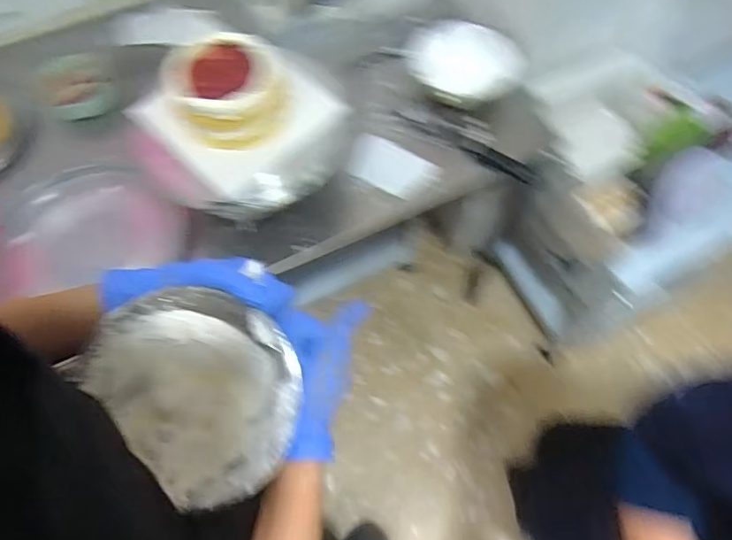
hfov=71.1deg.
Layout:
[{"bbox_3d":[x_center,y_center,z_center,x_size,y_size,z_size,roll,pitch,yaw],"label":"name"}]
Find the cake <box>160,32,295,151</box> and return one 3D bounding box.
[{"bbox_3d":[-0.183,-0.240,0.687,0.151,0.075,0.141,0,65,1],"label":"cake"}]

